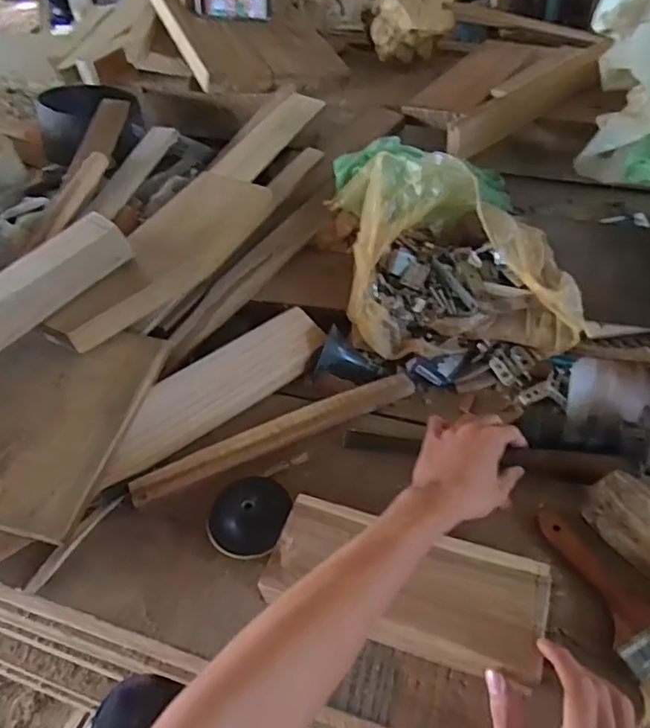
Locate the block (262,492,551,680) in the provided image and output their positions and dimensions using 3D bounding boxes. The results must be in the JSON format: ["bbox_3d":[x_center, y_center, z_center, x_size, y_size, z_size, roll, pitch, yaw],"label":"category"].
[{"bbox_3d":[0.068,0.187,0.490,0.235,0.024,0.109,13,51,19],"label":"block"}]

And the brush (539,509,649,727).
[{"bbox_3d":[0.250,0.206,0.491,0.081,0.019,0.180,-25,50,-16],"label":"brush"}]

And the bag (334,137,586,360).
[{"bbox_3d":[0.153,-0.157,0.722,0.262,0.154,0.316,-6,47,1],"label":"bag"}]

